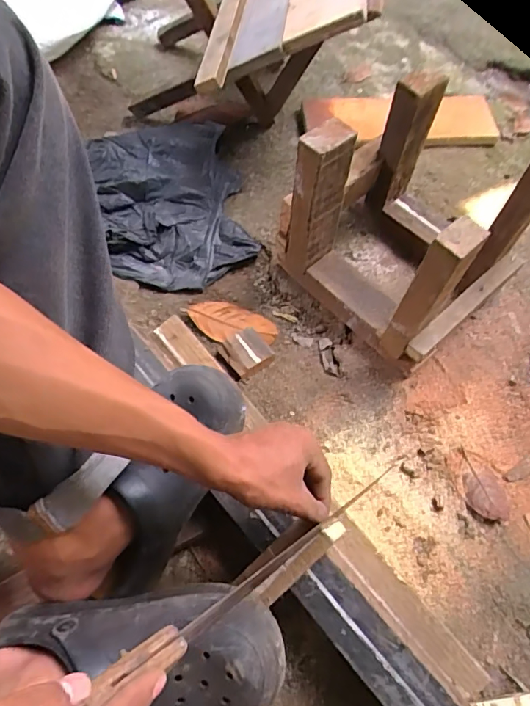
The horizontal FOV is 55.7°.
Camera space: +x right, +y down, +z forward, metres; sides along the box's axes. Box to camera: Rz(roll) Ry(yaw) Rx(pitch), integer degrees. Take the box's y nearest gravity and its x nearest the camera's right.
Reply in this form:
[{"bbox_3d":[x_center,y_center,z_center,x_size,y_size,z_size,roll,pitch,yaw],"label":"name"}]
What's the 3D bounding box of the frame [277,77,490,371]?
[{"bbox_3d":[0.188,-0.178,0.676,0.229,0.246,0.244,-39,70,-20],"label":"frame"}]

